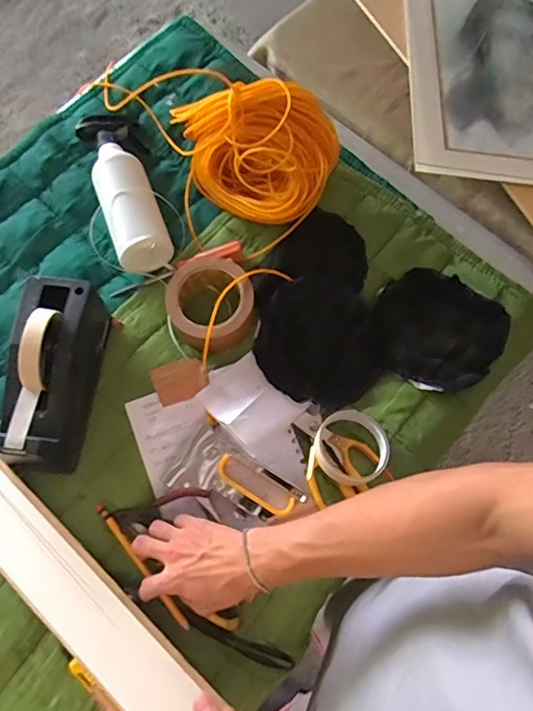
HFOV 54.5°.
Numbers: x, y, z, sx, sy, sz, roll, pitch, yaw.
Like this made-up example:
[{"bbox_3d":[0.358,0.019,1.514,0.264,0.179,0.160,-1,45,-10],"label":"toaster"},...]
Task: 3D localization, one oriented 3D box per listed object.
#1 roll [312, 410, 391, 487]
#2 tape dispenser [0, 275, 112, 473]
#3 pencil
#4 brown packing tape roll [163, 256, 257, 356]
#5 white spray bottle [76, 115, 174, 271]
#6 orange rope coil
[{"bbox_3d":[0.098,0.106,0.597,0.086,0.025,0.084,0,70,-1],"label":"roll"},{"bbox_3d":[-0.237,0.019,0.574,0.081,0.101,0.204,7,72,1],"label":"tape dispenser"},{"bbox_3d":[-0.136,0.225,0.559,0.010,0.011,0.162,-40,74,-14],"label":"pencil"},{"bbox_3d":[-0.065,-0.063,0.633,0.104,0.044,0.104,0,70,-1],"label":"brown packing tape roll"},{"bbox_3d":[-0.185,-0.225,0.683,0.082,0.063,0.240,-20,73,-8],"label":"white spray bottle"},{"bbox_3d":[-0.017,-0.255,0.672,0.216,0.105,0.165,1,72,-1],"label":"orange rope coil"}]

